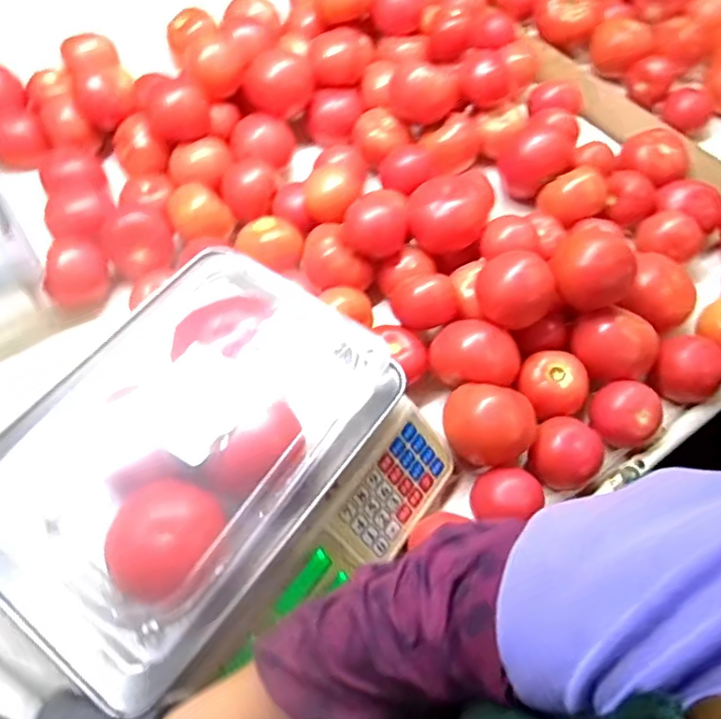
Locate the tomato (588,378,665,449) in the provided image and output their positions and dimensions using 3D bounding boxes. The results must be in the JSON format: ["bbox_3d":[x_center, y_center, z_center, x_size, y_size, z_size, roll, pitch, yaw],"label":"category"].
[{"bbox_3d":[0.259,0.051,0.569,0.051,0.057,0.067,-31,68,-17],"label":"tomato"}]

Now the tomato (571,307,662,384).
[{"bbox_3d":[0.264,-0.014,0.595,0.080,0.059,0.069,-18,64,-12],"label":"tomato"}]

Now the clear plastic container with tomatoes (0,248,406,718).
[{"bbox_3d":[-0.145,0.057,0.437,0.236,0.066,0.304,33,65,14],"label":"clear plastic container with tomatoes"}]

